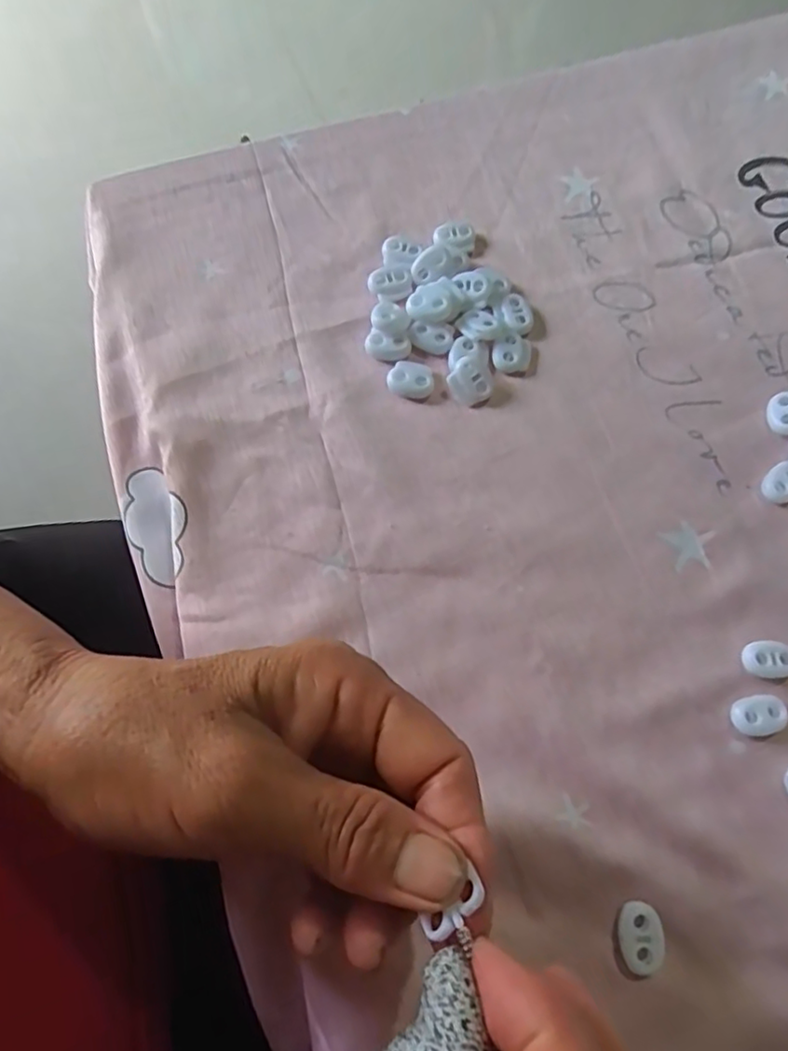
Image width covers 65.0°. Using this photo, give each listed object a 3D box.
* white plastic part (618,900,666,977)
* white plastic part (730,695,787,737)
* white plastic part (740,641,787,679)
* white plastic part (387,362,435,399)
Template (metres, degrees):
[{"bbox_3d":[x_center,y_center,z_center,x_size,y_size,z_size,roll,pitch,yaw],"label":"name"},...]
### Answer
[{"bbox_3d":[0.089,0.148,0.222,0.016,0.004,0.023,-5,70,-4],"label":"white plastic part"},{"bbox_3d":[0.149,0.078,0.252,0.021,0.005,0.015,-6,71,-4],"label":"white plastic part"},{"bbox_3d":[0.157,0.056,0.259,0.021,0.005,0.014,5,70,0],"label":"white plastic part"},{"bbox_3d":[0.008,-0.070,0.295,0.022,0.005,0.017,21,71,6],"label":"white plastic part"}]

